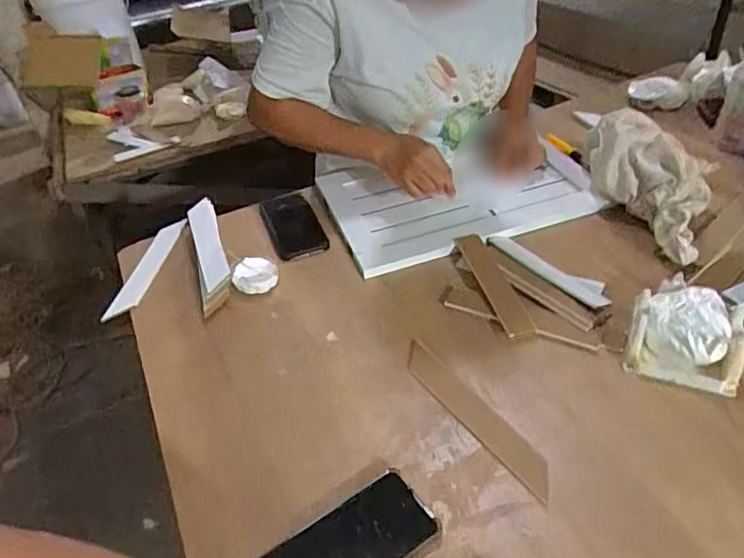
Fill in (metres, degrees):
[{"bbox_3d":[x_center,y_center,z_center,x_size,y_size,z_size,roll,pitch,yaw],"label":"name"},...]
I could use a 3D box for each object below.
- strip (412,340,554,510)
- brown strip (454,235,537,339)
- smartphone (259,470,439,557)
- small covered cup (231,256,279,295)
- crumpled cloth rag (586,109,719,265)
[{"bbox_3d":[0.111,0.145,0.603,0.038,0.010,0.220,-28,45,-23],"label":"strip"},{"bbox_3d":[0.161,0.004,0.747,0.038,0.008,0.202,-12,41,-7],"label":"brown strip"},{"bbox_3d":[-0.025,0.238,0.490,0.157,0.013,0.075,-26,45,-22],"label":"smartphone"},{"bbox_3d":[-0.162,-0.008,0.790,0.060,0.017,0.067,1,41,8],"label":"small covered cup"},{"bbox_3d":[0.413,-0.134,0.788,0.103,0.119,0.226,-15,41,-10],"label":"crumpled cloth rag"}]

